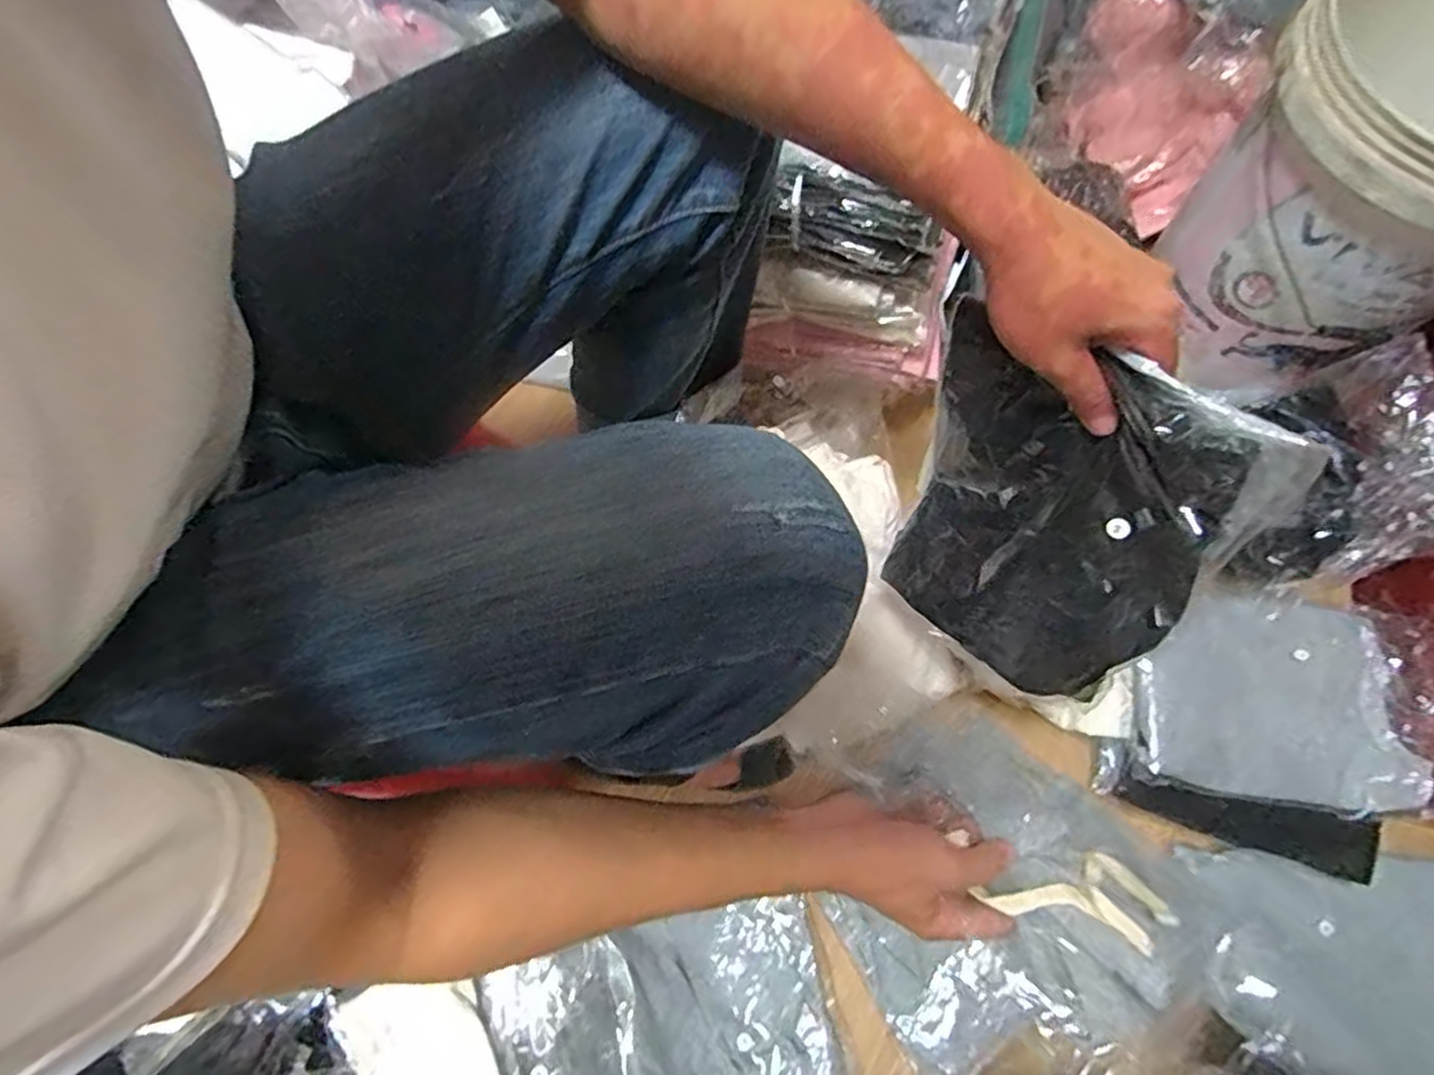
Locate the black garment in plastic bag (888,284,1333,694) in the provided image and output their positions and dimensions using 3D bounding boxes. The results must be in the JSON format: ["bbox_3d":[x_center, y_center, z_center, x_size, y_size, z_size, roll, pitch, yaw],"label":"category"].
[{"bbox_3d":[0.205,-0.016,0.464,0.042,0.237,0.211,-14,46,-27],"label":"black garment in plastic bag"}]

